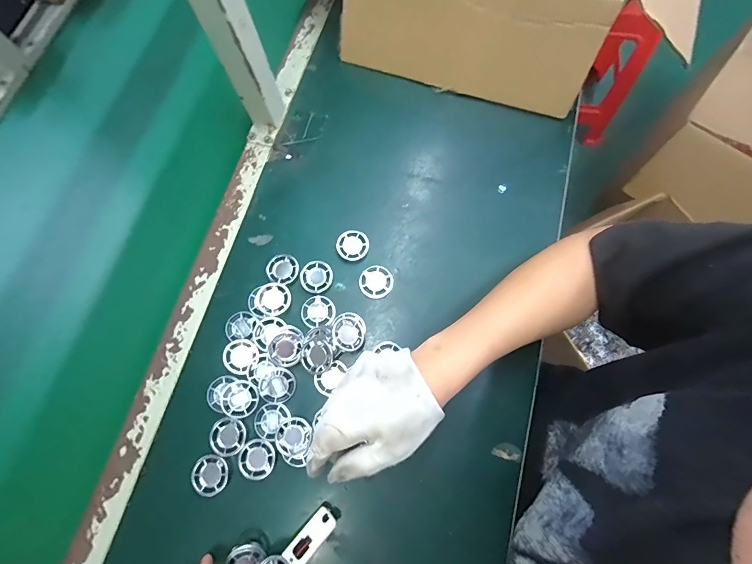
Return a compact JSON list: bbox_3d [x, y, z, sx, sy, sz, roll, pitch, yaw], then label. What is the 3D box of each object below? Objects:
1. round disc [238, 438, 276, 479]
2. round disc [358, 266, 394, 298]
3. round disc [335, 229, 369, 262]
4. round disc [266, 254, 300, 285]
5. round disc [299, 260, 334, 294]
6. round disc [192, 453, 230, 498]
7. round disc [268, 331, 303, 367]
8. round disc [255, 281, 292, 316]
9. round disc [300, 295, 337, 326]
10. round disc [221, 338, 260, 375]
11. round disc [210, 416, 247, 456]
[{"bbox_3d":[-0.128,0.191,0.391,0.039,0.004,0.039,-1,74,3],"label":"round disc"},{"bbox_3d":[0.000,0.000,0.443,0.040,0.012,0.039,-1,74,3],"label":"round disc"},{"bbox_3d":[-0.029,-0.045,0.457,0.039,0.015,0.039,-1,74,3],"label":"round disc"},{"bbox_3d":[-0.114,-0.015,0.448,0.038,0.009,0.041,-1,74,3],"label":"round disc"},{"bbox_3d":[-0.073,-0.006,0.444,0.040,0.008,0.038,-1,74,3],"label":"round disc"},{"bbox_3d":[-0.177,0.206,0.388,0.037,0.004,0.039,-41,76,-11],"label":"round disc"},{"bbox_3d":[-0.103,0.077,0.414,0.037,0.009,0.039,-1,74,3],"label":"round disc"},{"bbox_3d":[-0.122,0.020,0.434,0.040,0.007,0.042,-1,74,3],"label":"round disc"},{"bbox_3d":[-0.069,0.035,0.434,0.040,0.004,0.036,-10,74,0],"label":"round disc"},{"bbox_3d":[-0.156,0.084,0.418,0.037,0.004,0.038,-1,74,3],"label":"round disc"},{"bbox_3d":[-0.162,0.168,0.396,0.038,0.004,0.039,-1,74,3],"label":"round disc"}]

